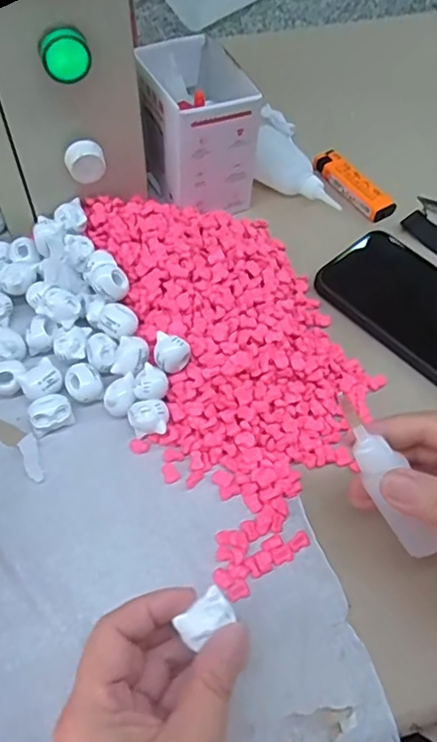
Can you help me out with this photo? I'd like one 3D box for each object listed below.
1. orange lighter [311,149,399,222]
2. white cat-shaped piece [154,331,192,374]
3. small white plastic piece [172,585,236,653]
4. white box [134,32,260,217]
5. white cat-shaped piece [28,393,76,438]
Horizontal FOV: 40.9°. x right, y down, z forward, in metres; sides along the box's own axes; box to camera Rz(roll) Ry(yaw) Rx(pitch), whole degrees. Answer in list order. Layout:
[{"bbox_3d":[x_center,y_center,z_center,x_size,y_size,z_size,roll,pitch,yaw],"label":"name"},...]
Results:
[{"bbox_3d":[0.112,-0.155,0.485,0.021,0.011,0.082,-26,62,-19],"label":"orange lighter"},{"bbox_3d":[-0.028,-0.011,0.353,0.021,0.018,0.016,9,57,2],"label":"white cat-shaped piece"},{"bbox_3d":[-0.006,0.109,0.259,0.025,0.004,0.017,-29,63,-20],"label":"small white plastic piece"},{"bbox_3d":[-0.017,-0.182,0.447,0.075,0.096,0.088,-17,59,-14],"label":"white box"},{"bbox_3d":[-0.102,0.025,0.356,0.025,0.016,0.018,-22,61,-17],"label":"white cat-shaped piece"}]

